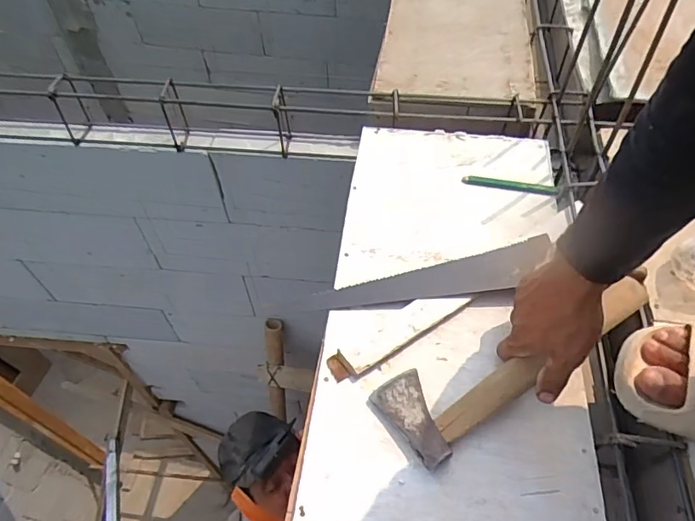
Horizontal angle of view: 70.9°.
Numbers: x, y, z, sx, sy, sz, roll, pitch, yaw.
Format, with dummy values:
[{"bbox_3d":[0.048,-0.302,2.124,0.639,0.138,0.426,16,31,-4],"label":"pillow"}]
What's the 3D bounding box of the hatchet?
[{"bbox_3d":[0.184,0.106,0.513,0.322,0.026,0.094,-25,55,-8],"label":"hatchet"}]

